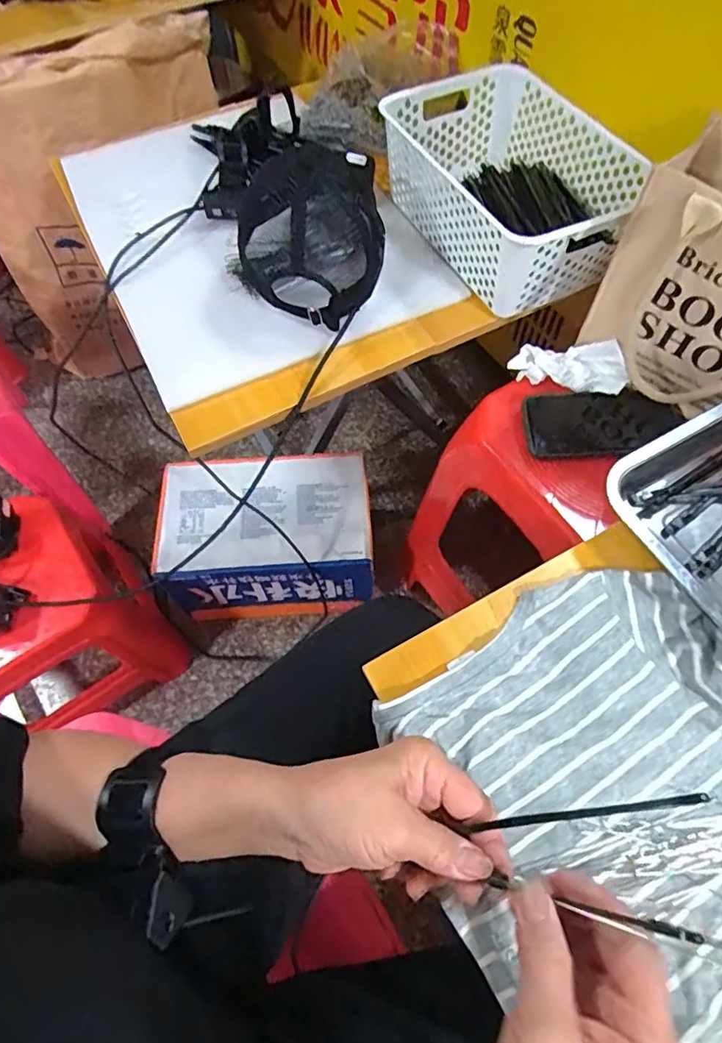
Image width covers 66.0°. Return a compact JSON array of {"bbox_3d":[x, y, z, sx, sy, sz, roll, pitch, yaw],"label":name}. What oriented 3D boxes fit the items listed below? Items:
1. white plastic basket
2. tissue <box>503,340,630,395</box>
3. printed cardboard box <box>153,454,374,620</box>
[{"bbox_3d":[0.180,-0.399,0.676,0.210,0.122,0.317,-26,65,-12],"label":"white plastic basket"},{"bbox_3d":[0.237,-0.178,0.630,0.126,0.029,0.062,15,64,9],"label":"tissue"},{"bbox_3d":[-0.155,0.030,0.959,0.335,0.198,0.214,-5,63,-1],"label":"printed cardboard box"}]

